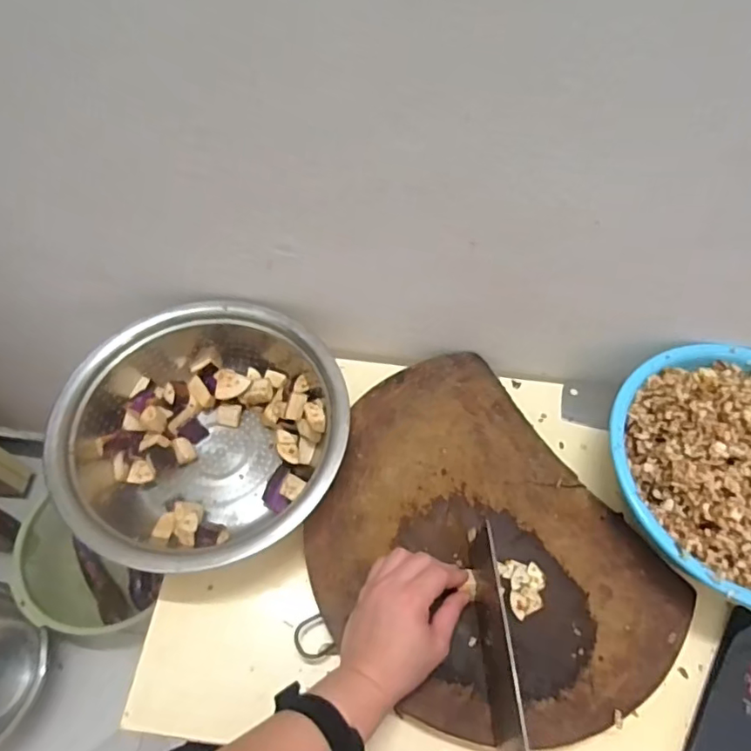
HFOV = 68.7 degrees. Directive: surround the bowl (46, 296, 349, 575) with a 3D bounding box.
[{"bbox_3d":[-0.173,0.066,0.569,0.265,0.093,0.268,2,57,-3],"label":"bowl"}]

